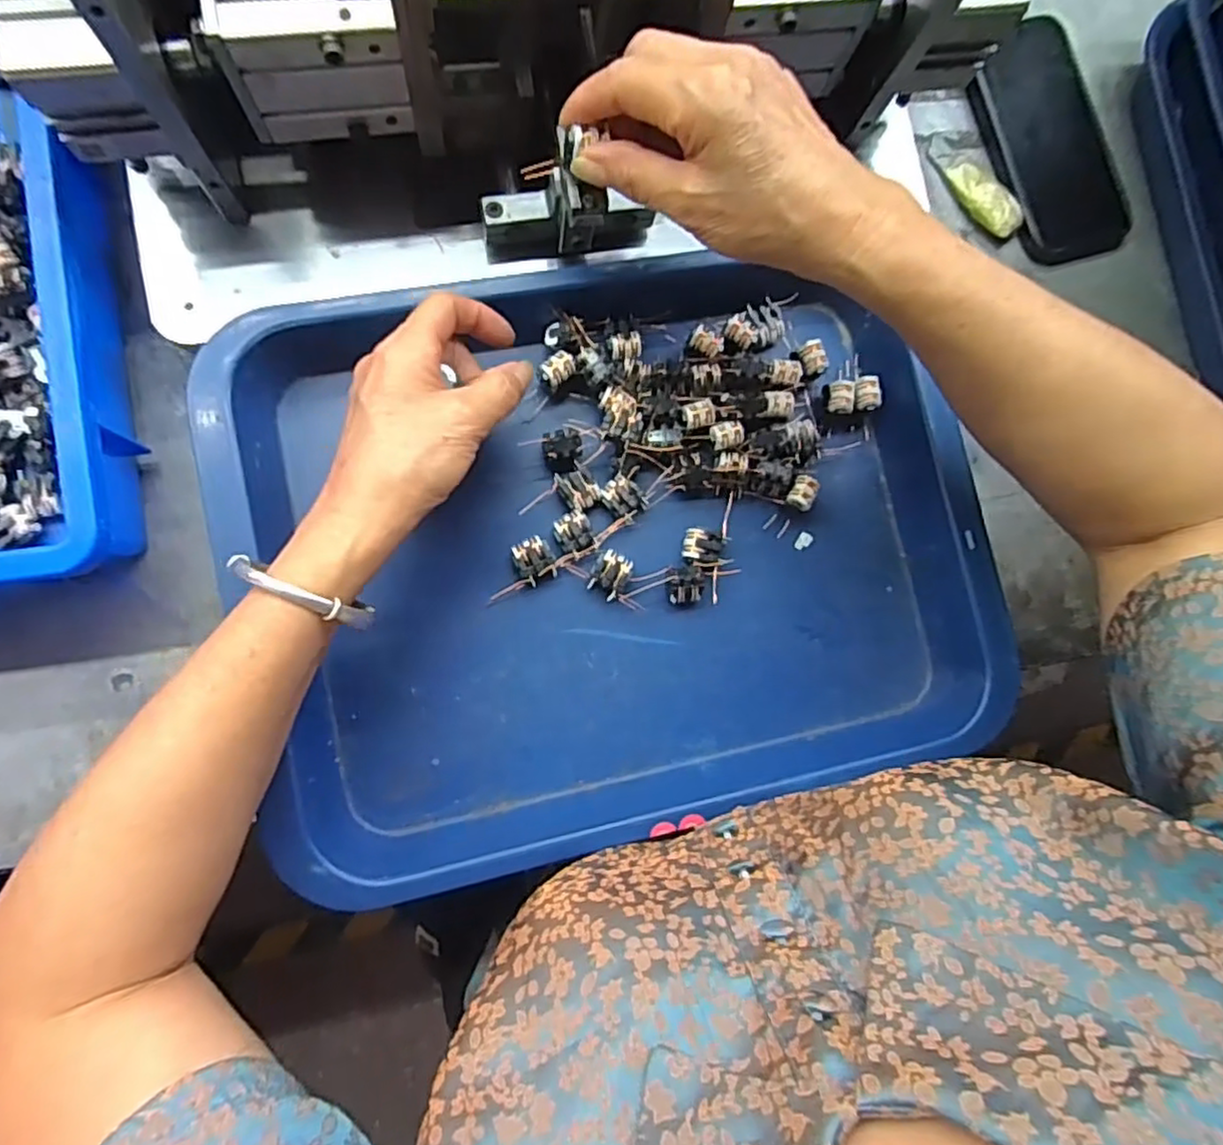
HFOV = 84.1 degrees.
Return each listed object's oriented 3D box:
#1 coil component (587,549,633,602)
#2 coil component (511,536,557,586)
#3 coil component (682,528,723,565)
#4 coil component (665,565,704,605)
[{"bbox_3d":[-0.001,0.001,0.369,0.020,0.009,0.024,30,82,-1],"label":"coil component"},{"bbox_3d":[-0.041,-0.007,0.363,0.020,0.009,0.024,-24,87,-7],"label":"coil component"},{"bbox_3d":[0.051,-0.014,0.377,0.022,0.014,0.020,8,83,-4],"label":"coil component"},{"bbox_3d":[0.041,0.007,0.371,0.021,0.016,0.020,-10,85,-6],"label":"coil component"}]

